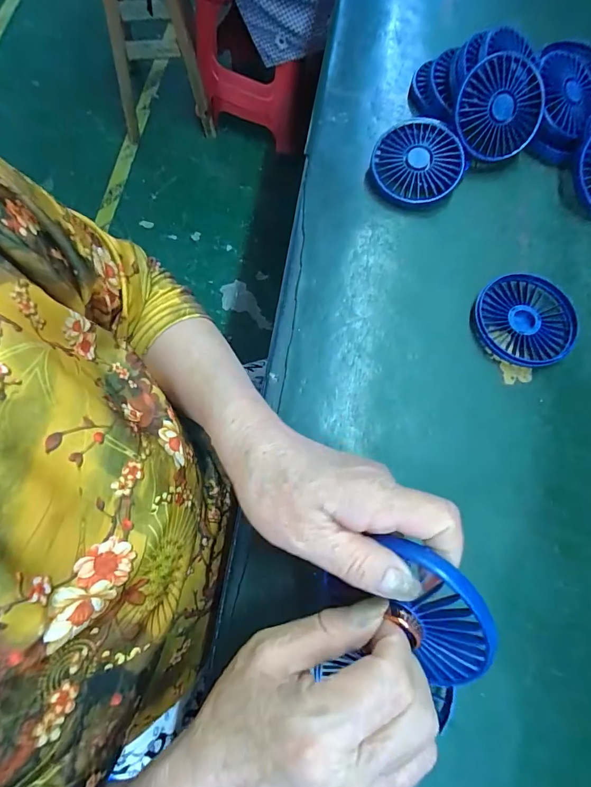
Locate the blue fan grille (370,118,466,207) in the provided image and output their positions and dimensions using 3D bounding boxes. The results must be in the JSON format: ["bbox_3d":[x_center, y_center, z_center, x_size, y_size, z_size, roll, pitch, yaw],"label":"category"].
[{"bbox_3d":[0.123,-0.235,0.408,0.090,0.016,0.090,-2,82,12],"label":"blue fan grille"}]

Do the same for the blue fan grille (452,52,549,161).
[{"bbox_3d":[0.208,-0.286,0.403,0.094,0.014,0.088,-3,107,-7],"label":"blue fan grille"}]

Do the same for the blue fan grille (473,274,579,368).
[{"bbox_3d":[0.210,-0.067,0.365,0.091,0.012,0.086,1,73,-3],"label":"blue fan grille"}]

